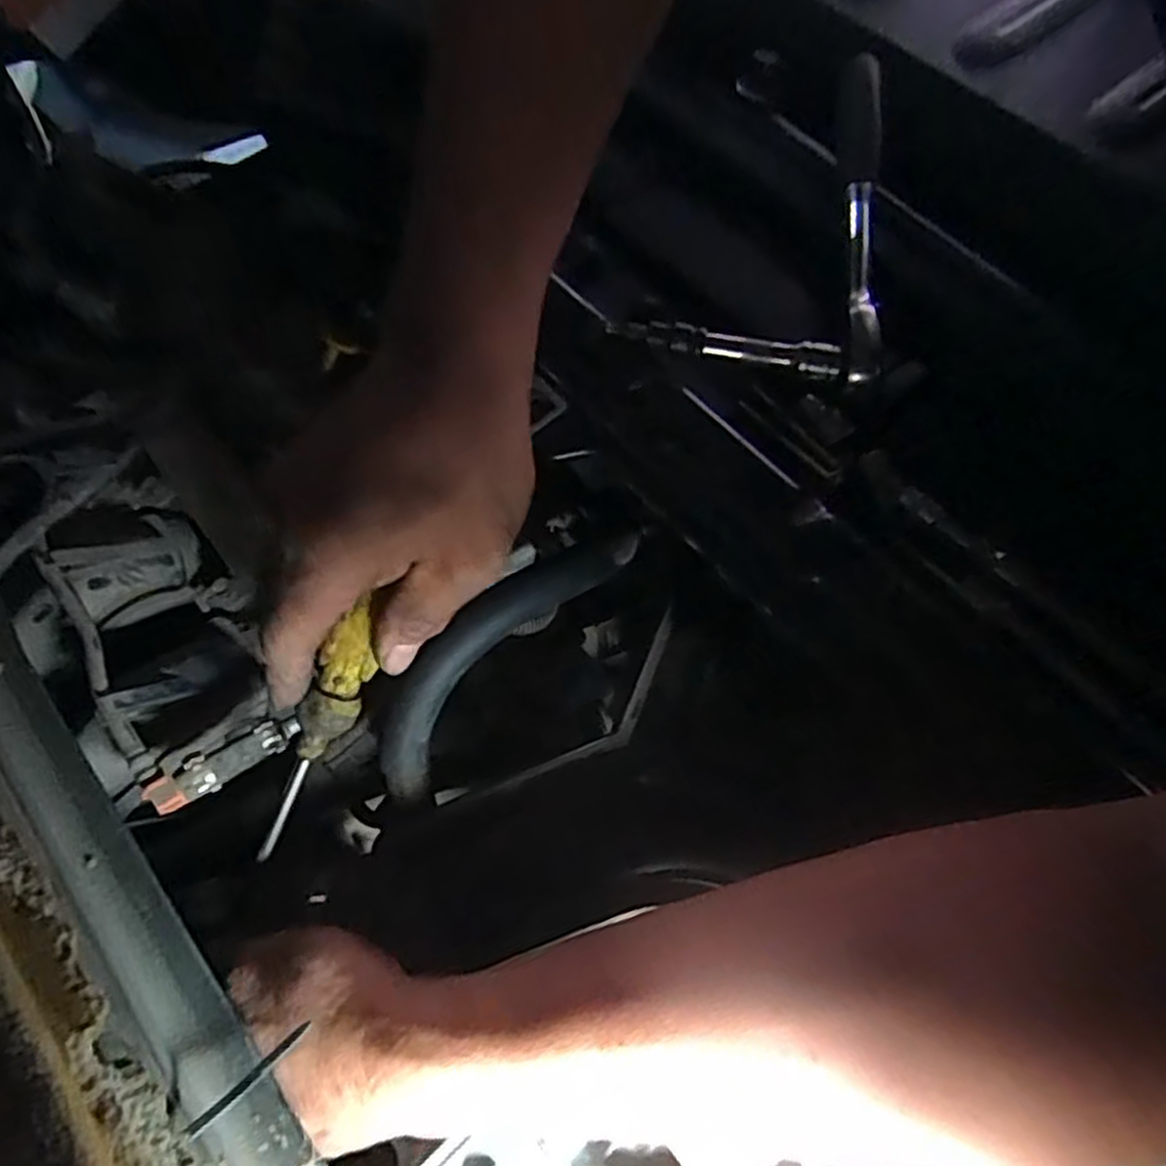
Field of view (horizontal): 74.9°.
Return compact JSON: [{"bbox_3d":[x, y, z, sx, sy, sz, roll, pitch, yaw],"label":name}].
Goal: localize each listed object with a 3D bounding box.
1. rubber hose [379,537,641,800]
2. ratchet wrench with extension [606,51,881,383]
[{"bbox_3d":[-0.038,0.027,0.347,0.034,0.039,0.150,39,71,18],"label":"rubber hose"},{"bbox_3d":[0.094,-0.185,0.377,0.122,0.033,0.184,12,65,7],"label":"ratchet wrench with extension"}]

